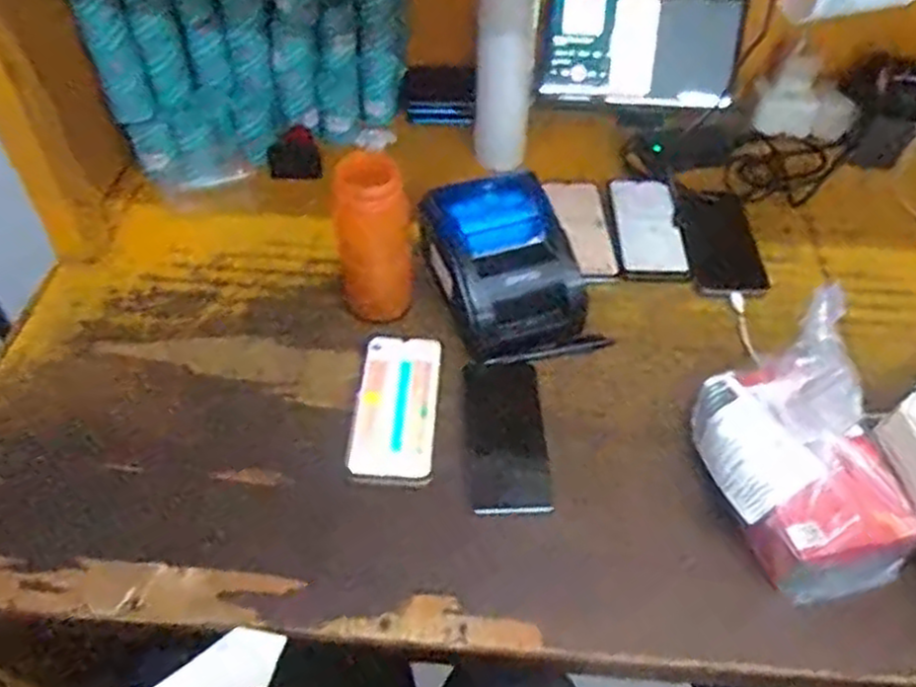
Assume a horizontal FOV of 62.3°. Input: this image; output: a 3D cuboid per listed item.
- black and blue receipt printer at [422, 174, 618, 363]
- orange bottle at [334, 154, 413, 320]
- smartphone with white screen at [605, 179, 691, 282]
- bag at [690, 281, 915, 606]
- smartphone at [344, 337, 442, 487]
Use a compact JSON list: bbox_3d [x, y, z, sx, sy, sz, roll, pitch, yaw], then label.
[{"bbox_3d":[0.048,-0.079,0.786,0.137,0.098,0.191,-19,52,-17],"label":"black and blue receipt printer"},{"bbox_3d":[-0.085,-0.101,0.763,0.075,0.186,0.055,-7,50,-7],"label":"orange bottle"},{"bbox_3d":[0.221,-0.138,0.891,0.085,0.013,0.163,1,49,-1],"label":"smartphone with white screen"},{"bbox_3d":[0.278,0.075,0.598,0.116,0.184,0.193,-18,52,-16],"label":"bag"},{"bbox_3d":[-0.059,0.060,0.728,0.077,0.016,0.163,2,49,1],"label":"smartphone"}]

